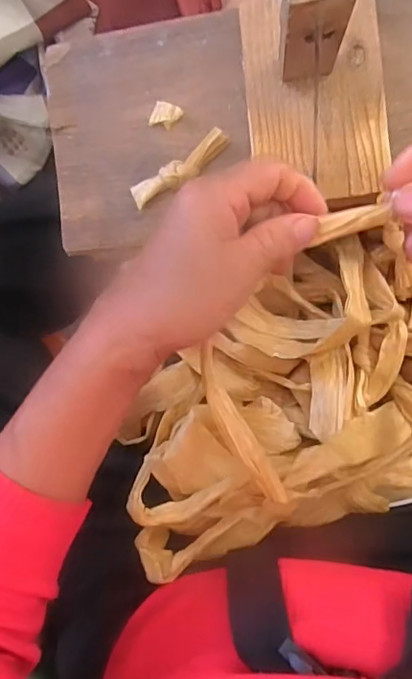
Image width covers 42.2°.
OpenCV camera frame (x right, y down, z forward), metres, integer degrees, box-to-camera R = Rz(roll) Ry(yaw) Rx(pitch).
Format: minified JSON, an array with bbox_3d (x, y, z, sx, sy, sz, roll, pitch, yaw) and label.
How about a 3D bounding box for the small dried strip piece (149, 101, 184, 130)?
[{"bbox_3d":[-0.029,-0.158,0.379,0.020,0.004,0.017,24,91,7],"label":"small dried strip piece"}]

